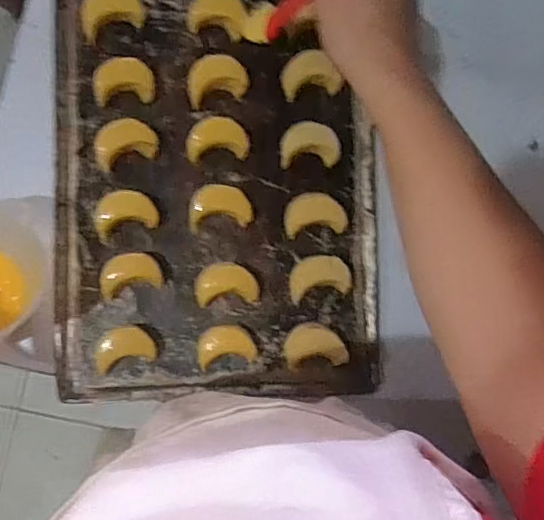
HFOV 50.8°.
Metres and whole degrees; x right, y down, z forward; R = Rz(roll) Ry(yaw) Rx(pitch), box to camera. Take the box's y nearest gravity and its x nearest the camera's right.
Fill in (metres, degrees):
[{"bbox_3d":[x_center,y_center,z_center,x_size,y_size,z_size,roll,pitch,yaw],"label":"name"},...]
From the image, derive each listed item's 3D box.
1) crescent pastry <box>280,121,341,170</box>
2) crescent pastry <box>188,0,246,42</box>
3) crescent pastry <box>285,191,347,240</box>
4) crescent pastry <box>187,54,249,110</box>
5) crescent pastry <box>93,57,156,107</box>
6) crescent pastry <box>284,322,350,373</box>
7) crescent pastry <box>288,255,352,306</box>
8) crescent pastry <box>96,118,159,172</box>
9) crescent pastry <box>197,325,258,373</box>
[{"bbox_3d":[0.040,-0.120,0.595,0.061,0.013,0.045,-2,88,-4],"label":"crescent pastry"},{"bbox_3d":[-0.056,-0.256,0.594,0.060,0.030,0.042,13,87,-3],"label":"crescent pastry"},{"bbox_3d":[0.045,-0.048,0.600,0.063,0.013,0.045,-8,89,-4],"label":"crescent pastry"},{"bbox_3d":[-0.057,-0.186,0.592,0.063,0.026,0.042,-11,89,-4],"label":"crescent pastry"},{"bbox_3d":[-0.150,-0.181,0.580,0.057,0.018,0.043,-5,89,-4],"label":"crescent pastry"},{"bbox_3d":[0.045,0.089,0.591,0.063,0.015,0.045,-9,89,-4],"label":"crescent pastry"},{"bbox_3d":[0.048,0.017,0.589,0.061,0.022,0.043,-11,92,0],"label":"crescent pastry"},{"bbox_3d":[-0.147,-0.119,0.576,0.061,0.013,0.042,-16,89,-4],"label":"crescent pastry"},{"bbox_3d":[-0.046,0.086,0.573,0.056,0.018,0.039,-9,89,-4],"label":"crescent pastry"}]

